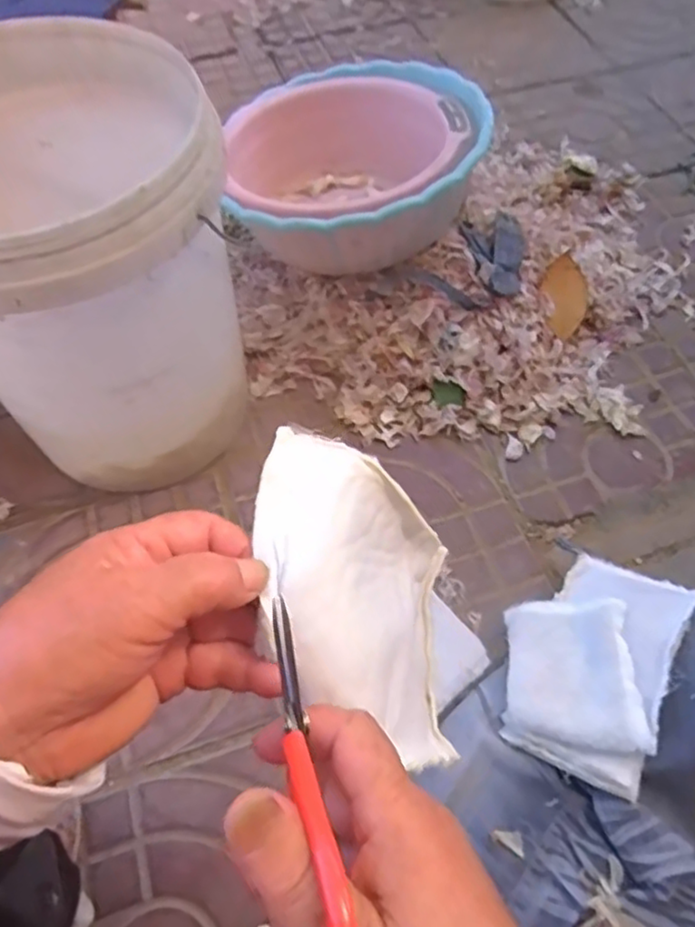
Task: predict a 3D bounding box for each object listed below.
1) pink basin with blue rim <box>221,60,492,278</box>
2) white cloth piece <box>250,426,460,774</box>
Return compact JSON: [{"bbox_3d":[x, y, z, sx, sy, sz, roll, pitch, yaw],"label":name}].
[{"bbox_3d":[0.005,-0.371,0.851,0.302,0.175,0.332,0,59,0],"label":"pink basin with blue rim"},{"bbox_3d":[0.014,0.068,0.292,0.028,0.157,0.110,-9,60,27],"label":"white cloth piece"}]

